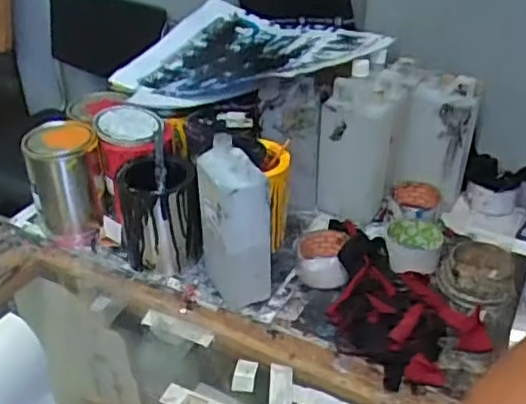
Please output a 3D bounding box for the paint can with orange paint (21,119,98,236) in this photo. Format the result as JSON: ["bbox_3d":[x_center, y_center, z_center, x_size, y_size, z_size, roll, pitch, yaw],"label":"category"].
[{"bbox_3d":[-0.307,-0.036,0.971,0.105,0.152,0.101,-17,40,-24],"label":"paint can with orange paint"}]

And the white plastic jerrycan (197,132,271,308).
[{"bbox_3d":[-0.036,0.030,0.812,0.063,0.216,0.097,-17,40,-23],"label":"white plastic jerrycan"}]

